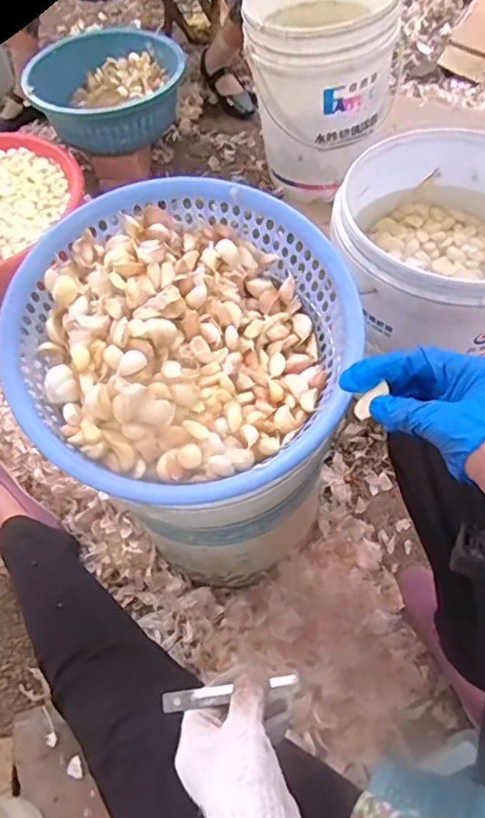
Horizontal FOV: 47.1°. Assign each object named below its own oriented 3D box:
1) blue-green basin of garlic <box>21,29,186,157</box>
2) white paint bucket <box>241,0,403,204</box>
[{"bbox_3d":[-0.305,-0.743,1.289,0.331,0.128,0.306,-2,58,3],"label":"blue-green basin of garlic"},{"bbox_3d":[0.168,-0.679,1.192,0.273,0.357,0.273,-3,58,4],"label":"white paint bucket"}]

